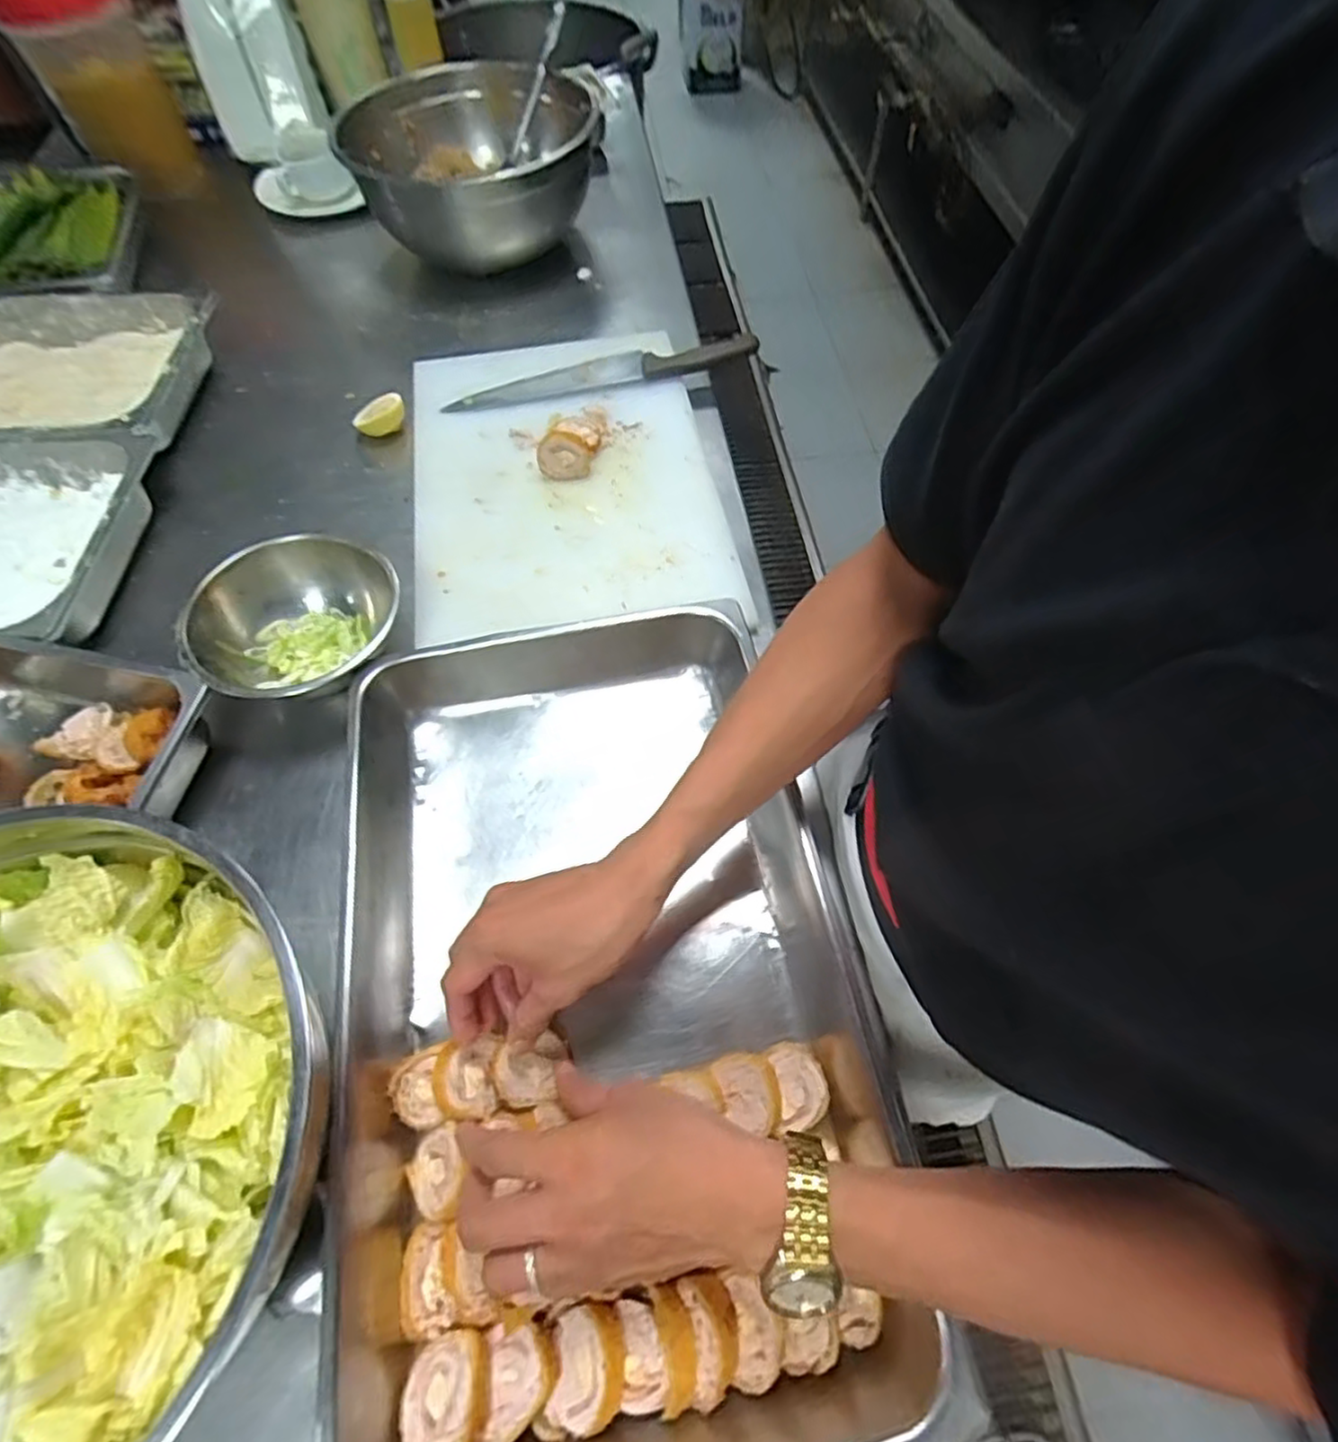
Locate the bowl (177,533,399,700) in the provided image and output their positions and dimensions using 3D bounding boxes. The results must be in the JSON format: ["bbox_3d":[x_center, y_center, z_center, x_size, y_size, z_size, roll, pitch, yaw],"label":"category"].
[{"bbox_3d":[-0.309,-0.075,0.598,0.164,0.080,0.153,0,60,0],"label":"bowl"}]

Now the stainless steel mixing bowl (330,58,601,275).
[{"bbox_3d":[-0.257,-0.722,0.923,0.302,0.148,0.374,-13,61,-7],"label":"stainless steel mixing bowl"}]

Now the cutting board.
[{"bbox_3d":[-0.111,-0.271,0.723,0.301,0.021,0.422,-9,61,-6],"label":"cutting board"}]

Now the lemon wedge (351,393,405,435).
[{"bbox_3d":[-0.321,-0.338,0.771,0.056,0.045,0.026,-27,64,-14],"label":"lemon wedge"}]

